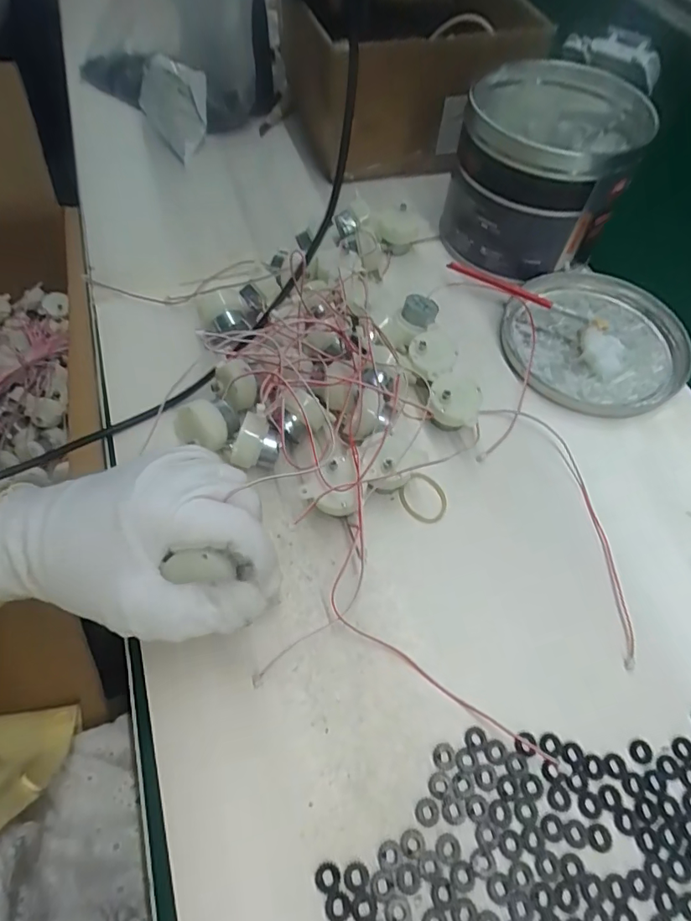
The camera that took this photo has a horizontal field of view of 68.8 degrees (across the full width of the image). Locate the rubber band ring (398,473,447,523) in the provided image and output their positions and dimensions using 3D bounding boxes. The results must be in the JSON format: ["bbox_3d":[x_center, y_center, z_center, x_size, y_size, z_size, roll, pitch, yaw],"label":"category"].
[{"bbox_3d":[0.047,0.023,0.301,0.030,0.004,0.027,39,71,5],"label":"rubber band ring"}]

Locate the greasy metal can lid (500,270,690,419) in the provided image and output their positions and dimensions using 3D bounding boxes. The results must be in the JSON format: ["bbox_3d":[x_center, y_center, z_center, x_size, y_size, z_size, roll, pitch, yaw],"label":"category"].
[{"bbox_3d":[0.182,-0.090,0.368,0.126,0.014,0.135,17,60,8],"label":"greasy metal can lid"}]

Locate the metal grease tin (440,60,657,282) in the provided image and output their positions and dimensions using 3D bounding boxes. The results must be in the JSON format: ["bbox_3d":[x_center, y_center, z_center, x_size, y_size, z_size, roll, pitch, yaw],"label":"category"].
[{"bbox_3d":[0.151,-0.229,0.388,0.127,0.095,0.130,1,59,-1],"label":"metal grease tin"}]

